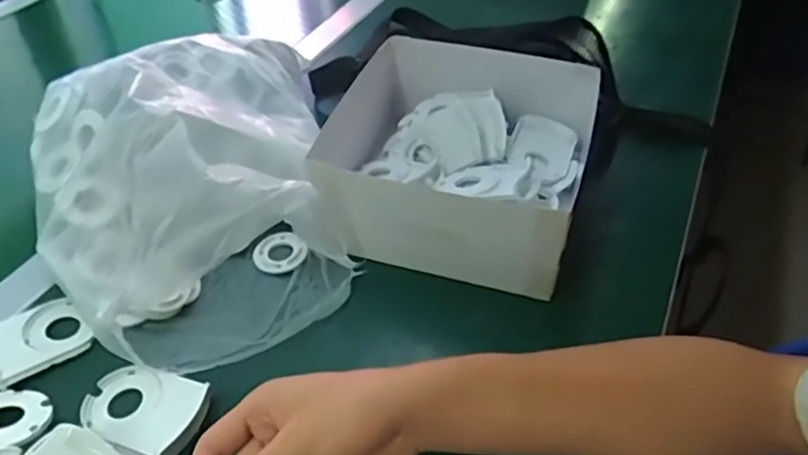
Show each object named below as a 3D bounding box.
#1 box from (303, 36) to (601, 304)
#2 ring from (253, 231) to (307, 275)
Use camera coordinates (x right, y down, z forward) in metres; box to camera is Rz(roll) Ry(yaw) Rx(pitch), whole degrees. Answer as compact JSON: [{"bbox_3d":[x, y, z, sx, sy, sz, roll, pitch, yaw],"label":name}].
[{"bbox_3d":[0.047,-0.061,0.543,0.230,0.093,0.219,9,44,10],"label":"box"},{"bbox_3d":[-0.103,0.019,0.513,0.040,0.005,0.044,0,44,0],"label":"ring"}]

